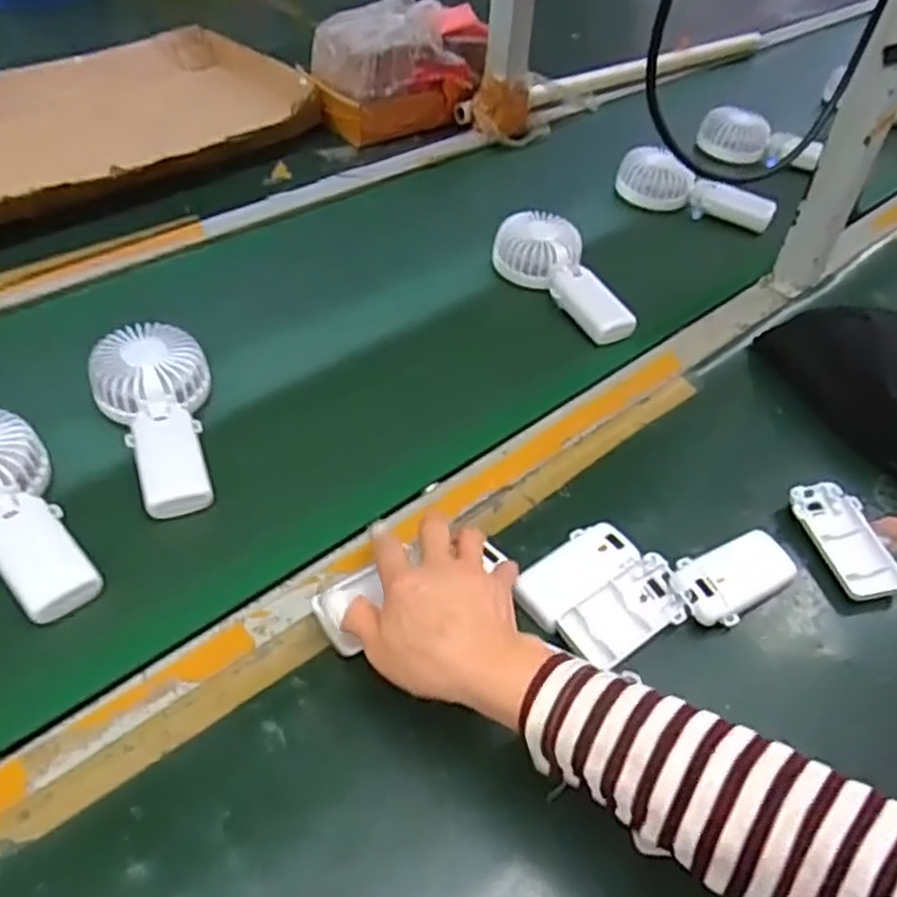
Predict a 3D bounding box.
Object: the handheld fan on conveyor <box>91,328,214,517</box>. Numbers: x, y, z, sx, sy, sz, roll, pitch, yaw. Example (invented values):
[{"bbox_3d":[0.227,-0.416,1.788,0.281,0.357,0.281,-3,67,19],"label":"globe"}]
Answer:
[{"bbox_3d":[-0.216,-0.023,0.570,0.083,0.052,0.163,-15,48,-19],"label":"handheld fan on conveyor"}]

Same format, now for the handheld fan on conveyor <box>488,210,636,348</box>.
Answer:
[{"bbox_3d":[0.110,-0.167,0.746,0.083,0.054,0.168,-12,47,-16],"label":"handheld fan on conveyor"}]

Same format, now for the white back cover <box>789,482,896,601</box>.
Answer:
[{"bbox_3d":[0.288,0.065,0.551,0.050,0.016,0.094,-6,46,-14],"label":"white back cover"}]

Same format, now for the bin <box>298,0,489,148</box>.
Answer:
[{"bbox_3d":[-0.065,-0.508,1.006,0.231,0.130,0.158,-20,50,-23],"label":"bin"}]

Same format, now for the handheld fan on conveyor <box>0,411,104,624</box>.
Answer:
[{"bbox_3d":[-0.296,0.045,0.496,0.086,0.051,0.173,-27,53,-28],"label":"handheld fan on conveyor"}]

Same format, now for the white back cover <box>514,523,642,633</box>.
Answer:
[{"bbox_3d":[0.087,0.084,0.518,0.095,0.016,0.045,-30,54,-30],"label":"white back cover"}]

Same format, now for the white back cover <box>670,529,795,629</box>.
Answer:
[{"bbox_3d":[0.196,0.086,0.515,0.093,0.013,0.048,-19,50,-22],"label":"white back cover"}]

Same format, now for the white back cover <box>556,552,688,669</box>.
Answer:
[{"bbox_3d":[0.118,0.106,0.494,0.091,0.012,0.045,-28,54,-29],"label":"white back cover"}]

